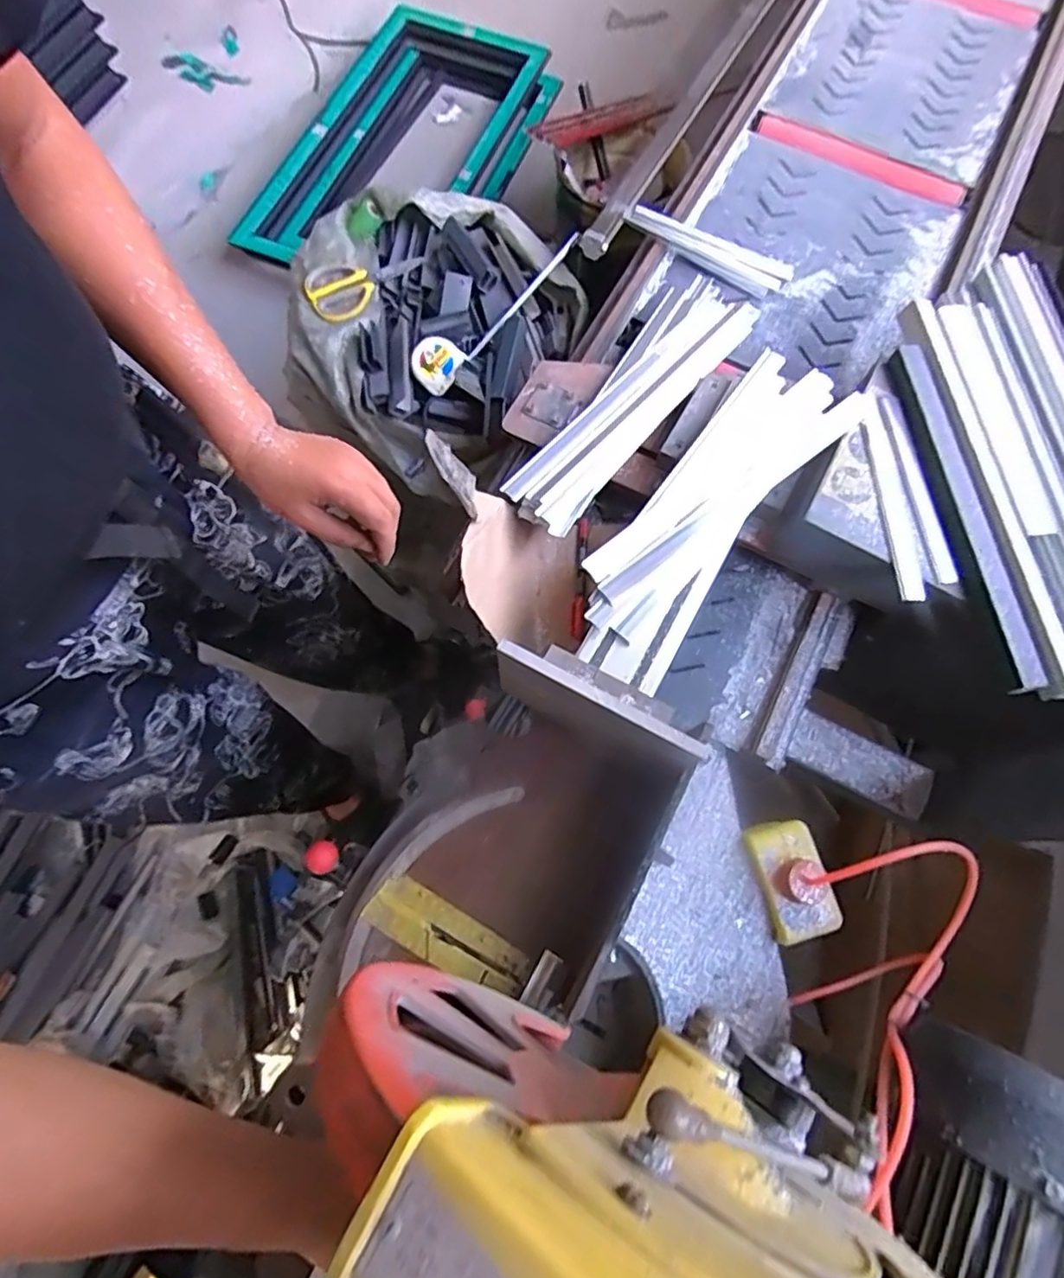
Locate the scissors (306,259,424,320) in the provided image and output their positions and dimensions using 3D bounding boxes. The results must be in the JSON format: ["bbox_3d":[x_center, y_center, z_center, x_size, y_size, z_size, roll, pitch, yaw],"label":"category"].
[{"bbox_3d":[-0.231,-0.493,0.897,0.168,0.018,0.085,-15,73,-6],"label":"scissors"}]

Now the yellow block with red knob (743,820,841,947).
[{"bbox_3d":[0.241,0.220,0.582,0.063,0.040,0.100,-14,73,-5],"label":"yellow block with red knob"}]

